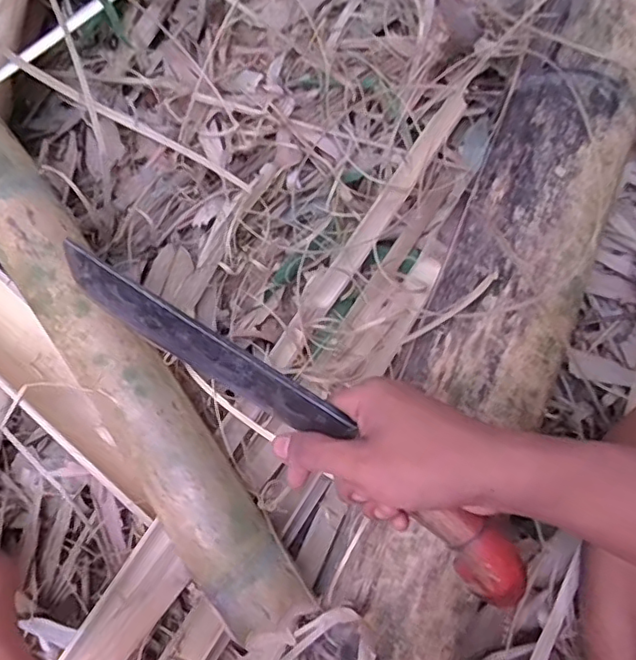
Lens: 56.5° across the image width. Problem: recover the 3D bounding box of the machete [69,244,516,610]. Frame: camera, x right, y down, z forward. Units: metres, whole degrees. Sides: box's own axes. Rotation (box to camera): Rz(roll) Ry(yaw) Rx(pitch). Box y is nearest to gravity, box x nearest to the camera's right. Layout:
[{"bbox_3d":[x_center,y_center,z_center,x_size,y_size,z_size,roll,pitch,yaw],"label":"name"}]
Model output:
[{"bbox_3d":[-0.016,0.052,0.361,0.335,0.029,0.033,35,78,6],"label":"machete"}]

